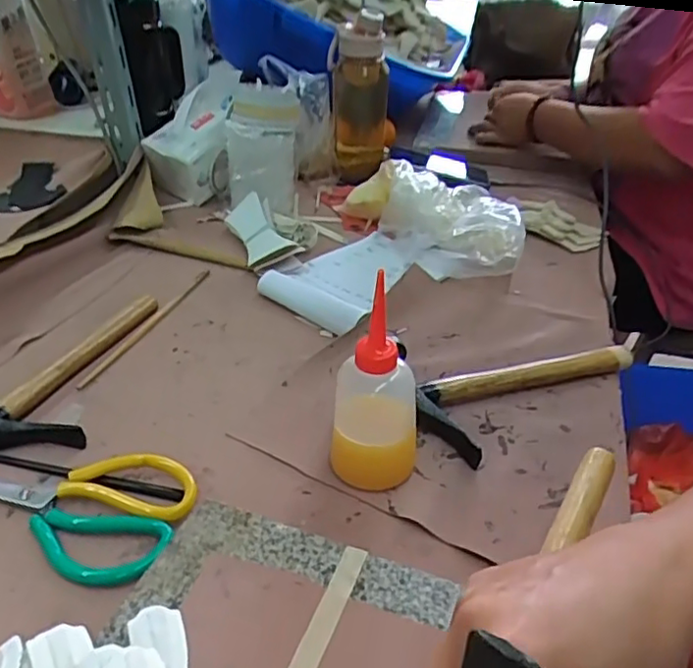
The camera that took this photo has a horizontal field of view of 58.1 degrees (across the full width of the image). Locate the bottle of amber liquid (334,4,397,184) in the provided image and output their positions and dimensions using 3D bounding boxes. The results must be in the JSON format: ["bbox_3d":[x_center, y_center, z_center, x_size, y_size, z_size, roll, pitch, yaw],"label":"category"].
[{"bbox_3d":[0.025,-0.344,0.945,0.094,0.239,0.100,1,35,1],"label":"bottle of amber liquid"}]

